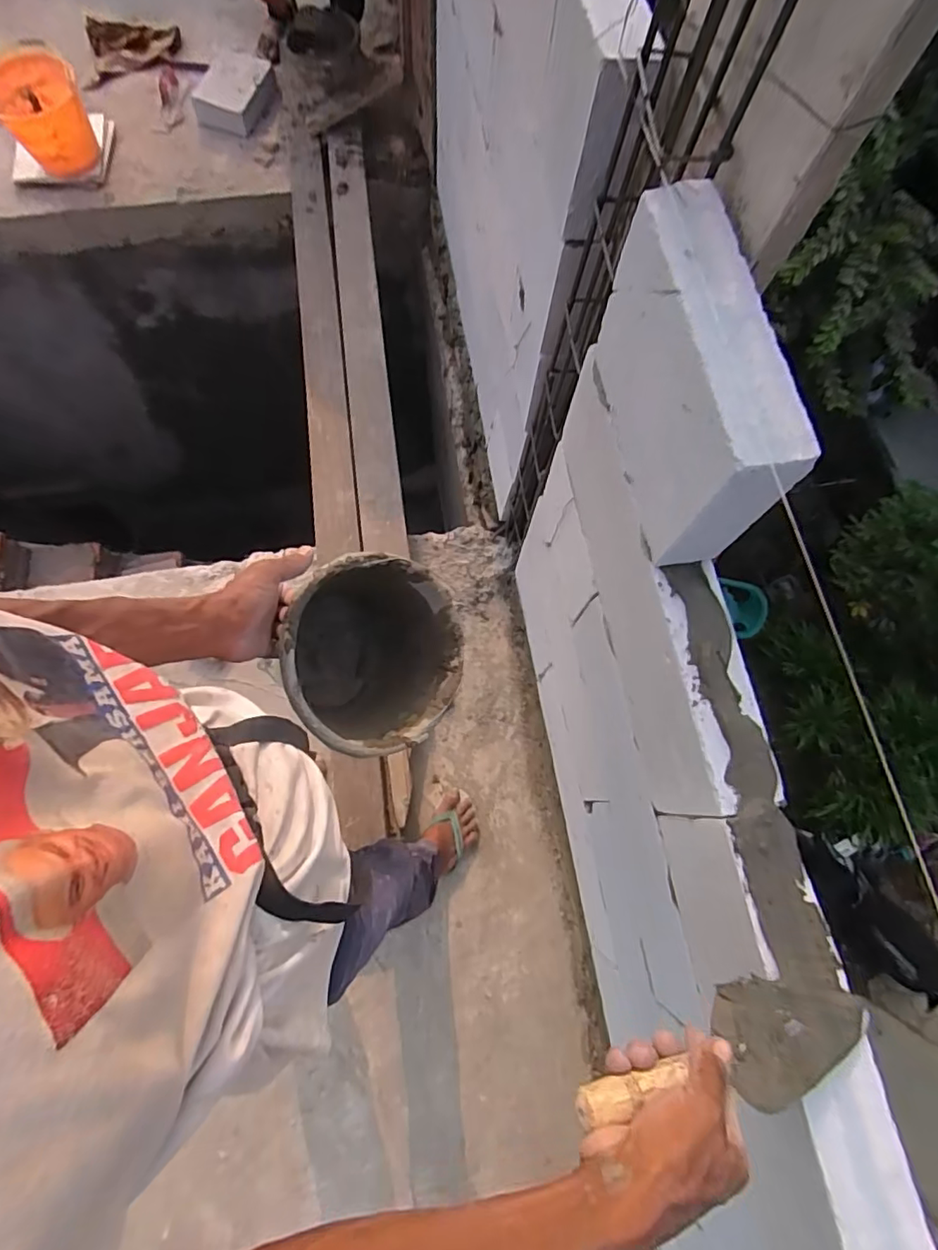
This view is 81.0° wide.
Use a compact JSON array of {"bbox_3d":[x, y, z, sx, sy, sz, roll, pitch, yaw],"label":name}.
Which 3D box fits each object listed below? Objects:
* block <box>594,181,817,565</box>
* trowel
[{"bbox_3d":[0.223,-0.238,0.573,0.076,0.199,0.319,-9,73,-4],"label":"block"},{"bbox_3d":[0.212,0.351,0.447,0.295,0.039,0.082,5,70,-24],"label":"trowel"}]

